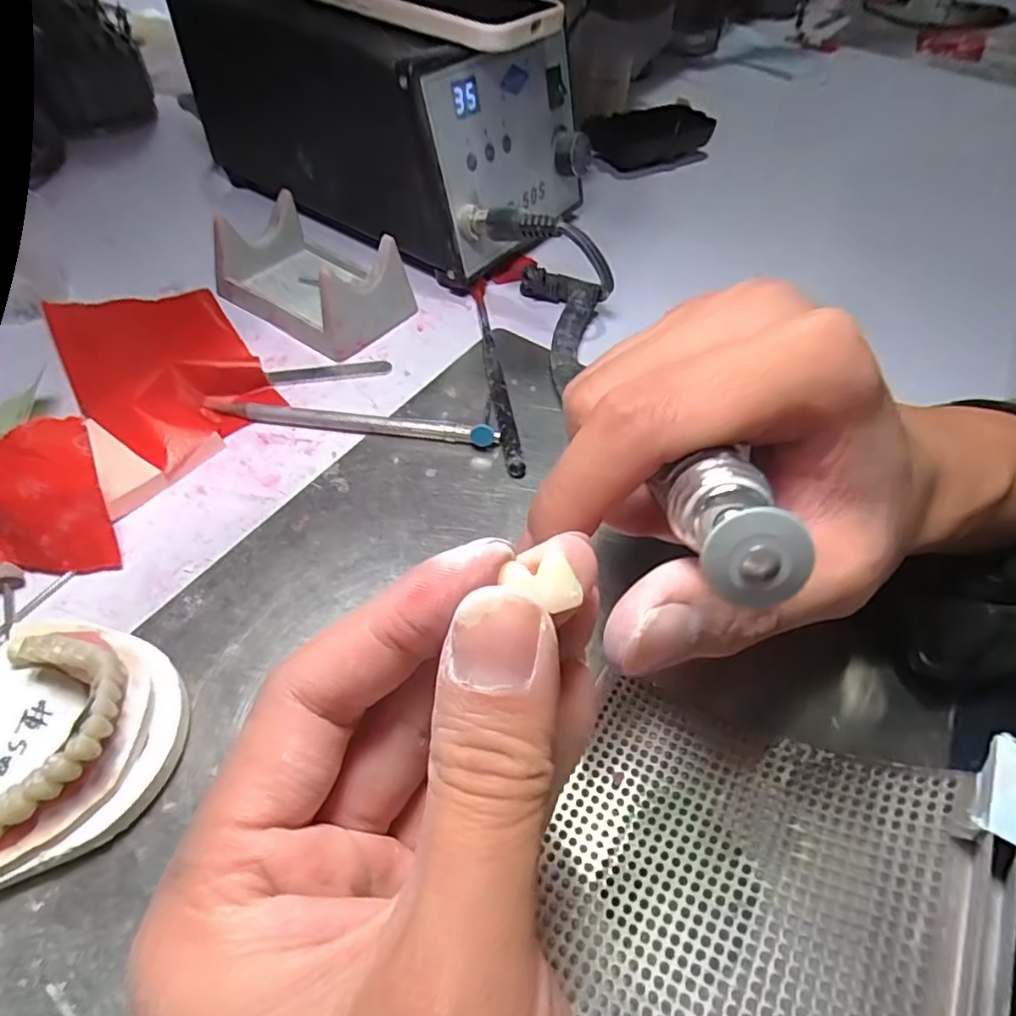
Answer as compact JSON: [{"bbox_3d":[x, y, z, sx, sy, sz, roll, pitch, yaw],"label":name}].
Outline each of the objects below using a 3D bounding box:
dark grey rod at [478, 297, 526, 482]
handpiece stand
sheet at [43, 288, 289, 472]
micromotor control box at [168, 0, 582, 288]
[{"bbox_3d":[-0.008,-0.071,0.309,0.008,0.010,0.140,-5,53,-8],"label":"dark grey rod"},{"bbox_3d":[-0.108,-0.132,0.329,0.096,0.042,0.063,30,56,18],"label":"handpiece stand"},{"bbox_3d":[-0.173,-0.075,0.294,0.079,0.018,0.136,-28,59,-24],"label":"sheet"},{"bbox_3d":[-0.076,-0.255,0.381,0.230,0.111,0.138,30,56,18],"label":"micromotor control box"}]

